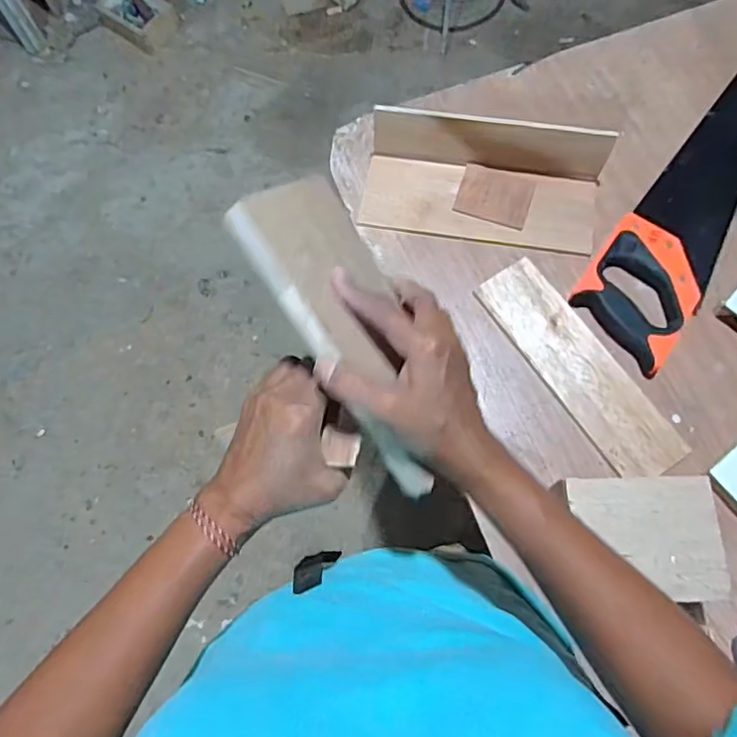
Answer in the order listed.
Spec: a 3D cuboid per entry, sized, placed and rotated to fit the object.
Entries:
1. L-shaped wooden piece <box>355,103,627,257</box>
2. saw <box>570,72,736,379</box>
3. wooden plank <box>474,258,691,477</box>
[{"bbox_3d":[0.127,-0.208,0.634,0.262,0.065,0.122,9,72,5],"label":"L-shaped wooden piece"},{"bbox_3d":[0.401,-0.228,0.648,0.117,0.031,0.528,35,77,13],"label":"saw"},{"bbox_3d":[0.213,-0.003,0.588,0.074,0.015,0.249,-33,73,-8],"label":"wooden plank"}]

